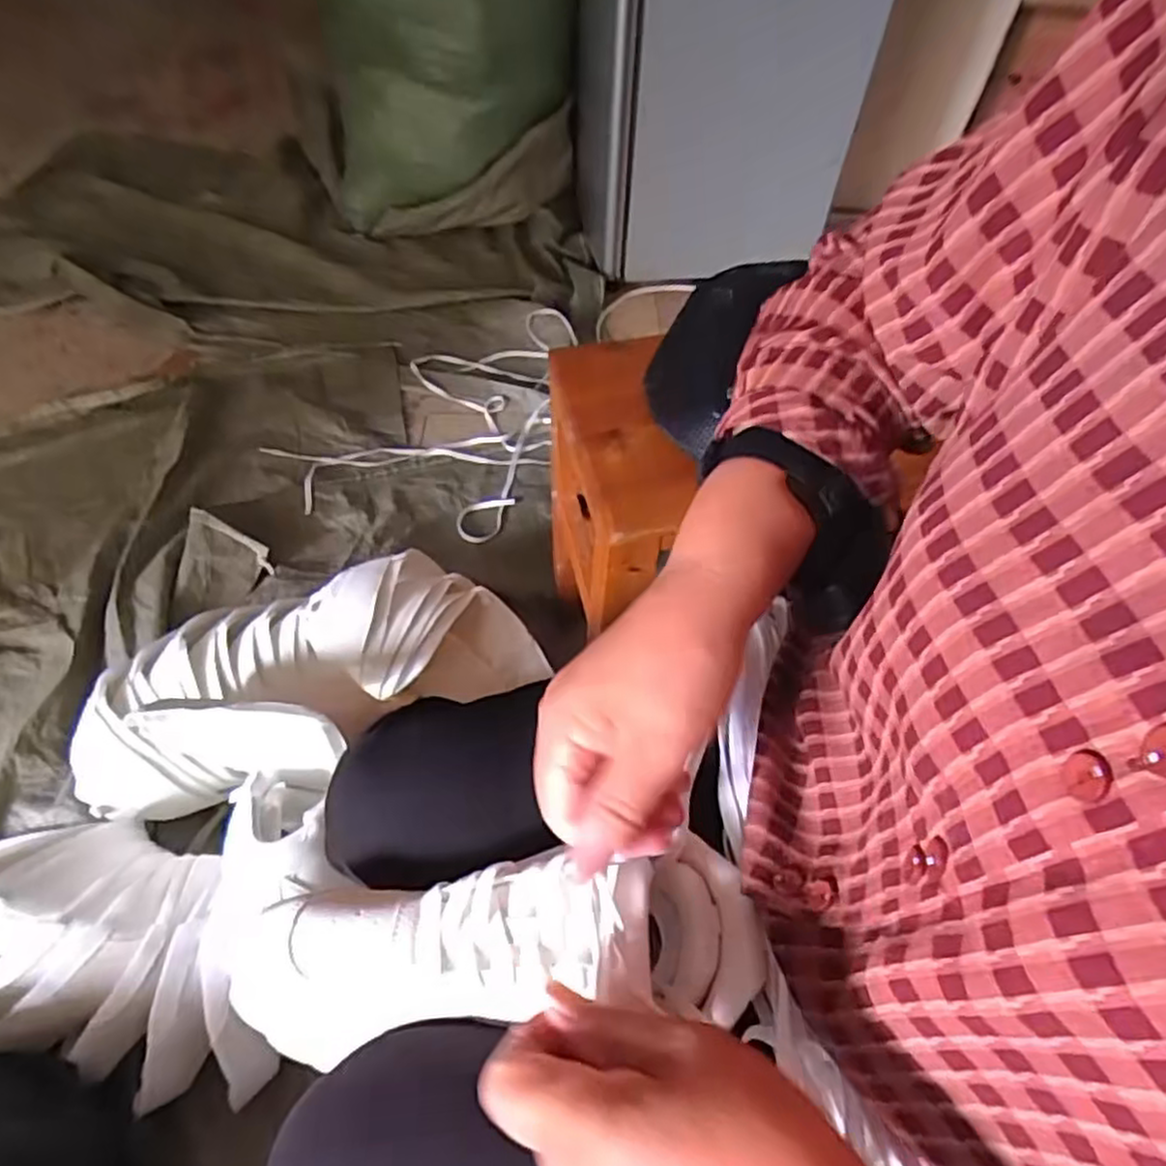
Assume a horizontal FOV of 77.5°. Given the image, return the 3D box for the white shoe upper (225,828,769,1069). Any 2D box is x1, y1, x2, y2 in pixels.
[{"bbox_3d":[-0.040,0.165,0.332,0.237,0.078,0.069,-4,55,-5],"label":"white shoe upper"}]

